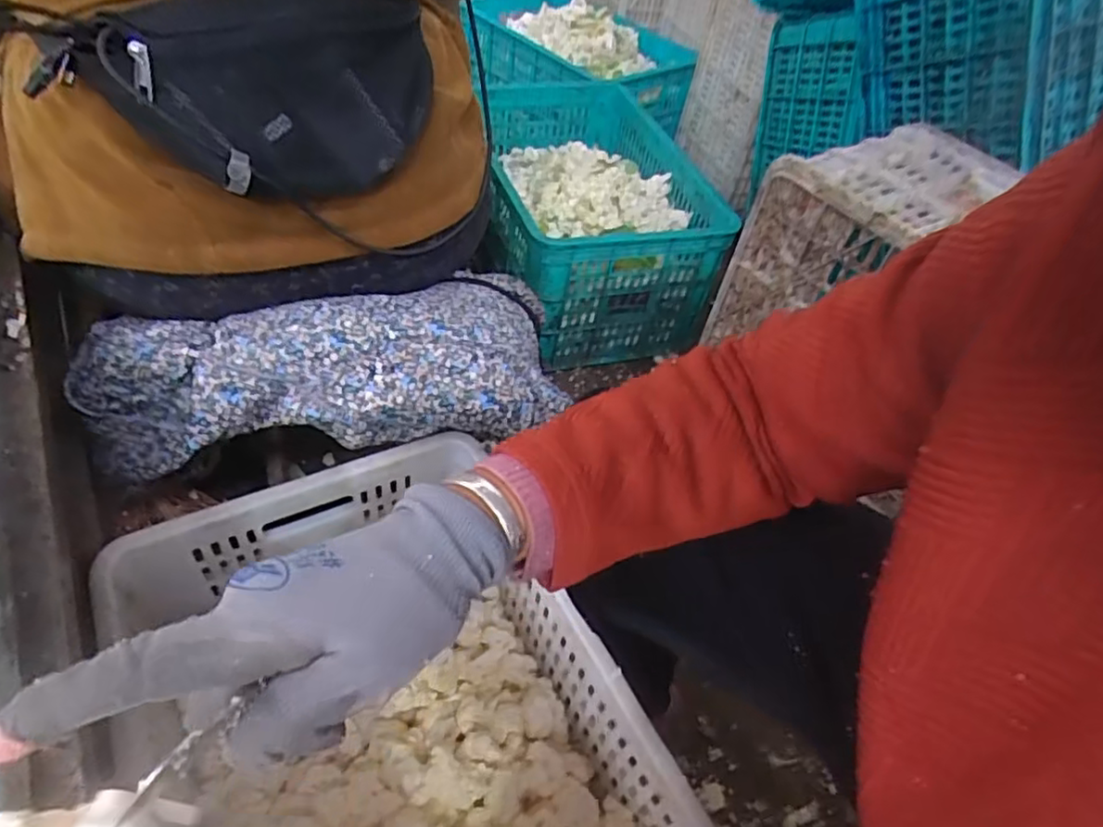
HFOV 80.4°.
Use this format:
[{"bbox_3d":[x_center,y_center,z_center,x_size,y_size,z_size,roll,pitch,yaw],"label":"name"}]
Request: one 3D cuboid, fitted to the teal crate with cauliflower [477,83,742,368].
[{"bbox_3d":[0.070,-0.405,1.275,0.419,0.260,0.637,-5,50,-14],"label":"teal crate with cauliflower"}]

